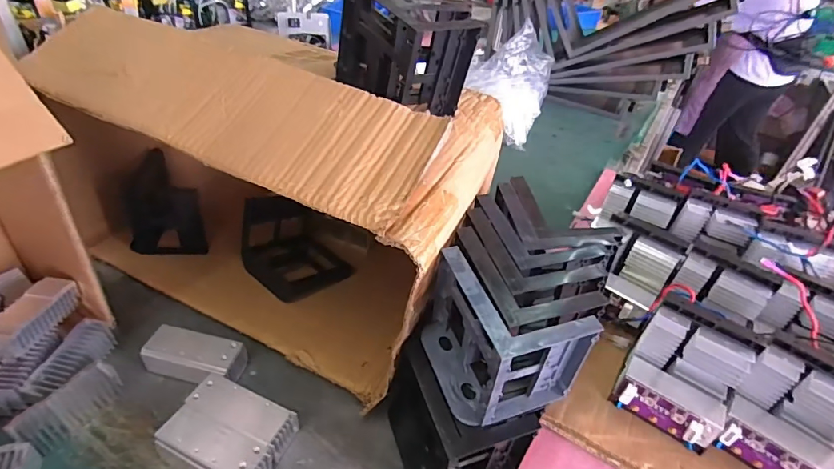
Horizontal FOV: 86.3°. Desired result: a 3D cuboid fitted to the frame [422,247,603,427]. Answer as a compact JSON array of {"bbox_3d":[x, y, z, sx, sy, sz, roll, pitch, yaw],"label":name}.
[{"bbox_3d":[0.070,0.082,0.395,0.099,0.107,0.121,-12,42,-22],"label":"frame"}]

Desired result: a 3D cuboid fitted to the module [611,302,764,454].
[{"bbox_3d":[0.287,0.159,0.487,0.107,0.104,0.091,28,42,24],"label":"module"}]

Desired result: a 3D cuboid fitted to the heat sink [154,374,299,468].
[{"bbox_3d":[-0.186,0.195,0.434,0.107,0.041,0.081,18,39,13],"label":"heat sink"}]

